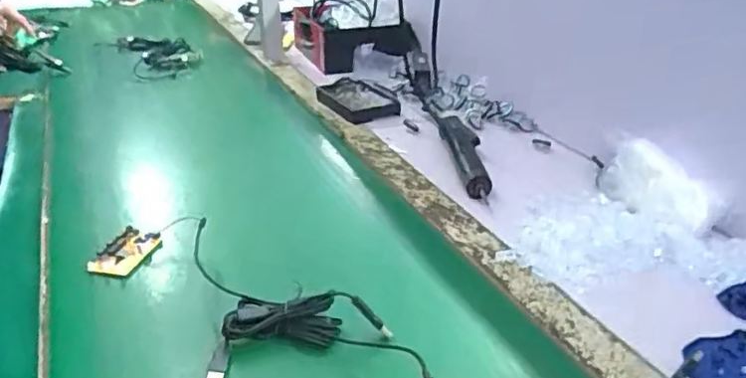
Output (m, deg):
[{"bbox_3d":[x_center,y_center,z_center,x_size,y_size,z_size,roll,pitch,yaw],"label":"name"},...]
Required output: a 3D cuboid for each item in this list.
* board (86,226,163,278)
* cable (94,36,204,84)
[{"bbox_3d":[-0.263,0.068,0.649,0.045,0.013,0.074,16,39,12],"label":"board"},{"bbox_3d":[-0.484,-0.295,1.329,0.150,0.044,0.306,-23,36,-31],"label":"cable"}]

